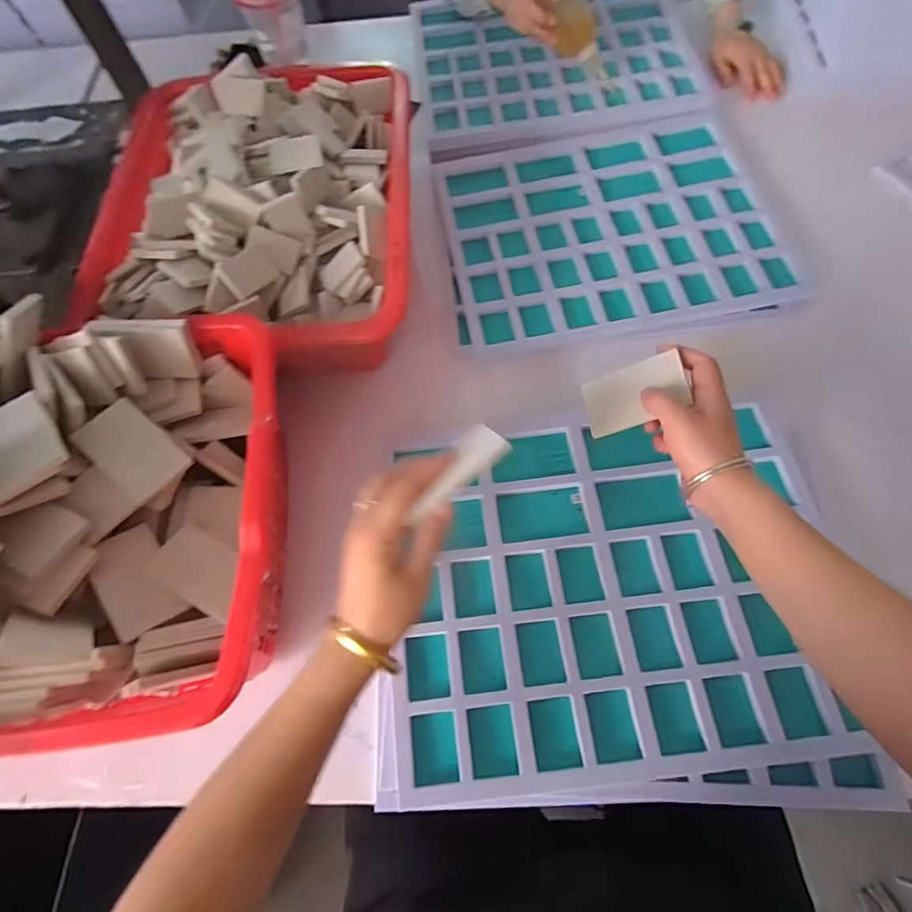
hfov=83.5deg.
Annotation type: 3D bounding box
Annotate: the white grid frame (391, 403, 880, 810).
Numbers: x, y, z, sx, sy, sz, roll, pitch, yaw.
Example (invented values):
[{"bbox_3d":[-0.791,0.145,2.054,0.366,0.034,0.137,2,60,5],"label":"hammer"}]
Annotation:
[{"bbox_3d":[0.144,0.121,0.488,0.400,0.030,0.325,-6,65,2],"label":"white grid frame"}]

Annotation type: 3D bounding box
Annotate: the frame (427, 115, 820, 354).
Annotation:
[{"bbox_3d":[0.205,-0.315,0.692,0.437,0.030,0.338,-8,65,1],"label":"frame"}]

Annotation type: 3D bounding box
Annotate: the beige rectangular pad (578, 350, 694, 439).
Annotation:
[{"bbox_3d":[0.155,-0.053,0.447,0.085,0.007,0.053,-18,72,28],"label":"beige rectangular pad"}]

